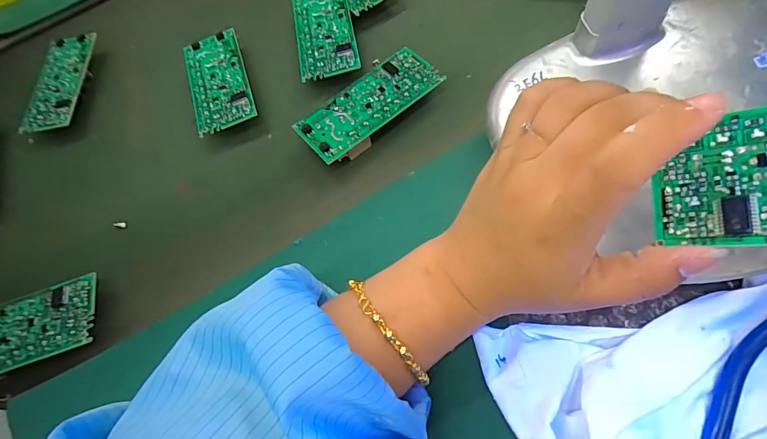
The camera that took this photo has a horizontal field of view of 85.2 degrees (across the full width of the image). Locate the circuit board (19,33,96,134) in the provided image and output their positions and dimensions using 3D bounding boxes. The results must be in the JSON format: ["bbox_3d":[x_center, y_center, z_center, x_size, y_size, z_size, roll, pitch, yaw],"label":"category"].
[{"bbox_3d":[-0.294,-0.123,0.380,0.043,0.017,0.109,-2,60,-3],"label":"circuit board"}]

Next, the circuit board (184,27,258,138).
[{"bbox_3d":[-0.136,-0.114,0.351,0.047,0.016,0.105,-21,63,-1],"label":"circuit board"}]

